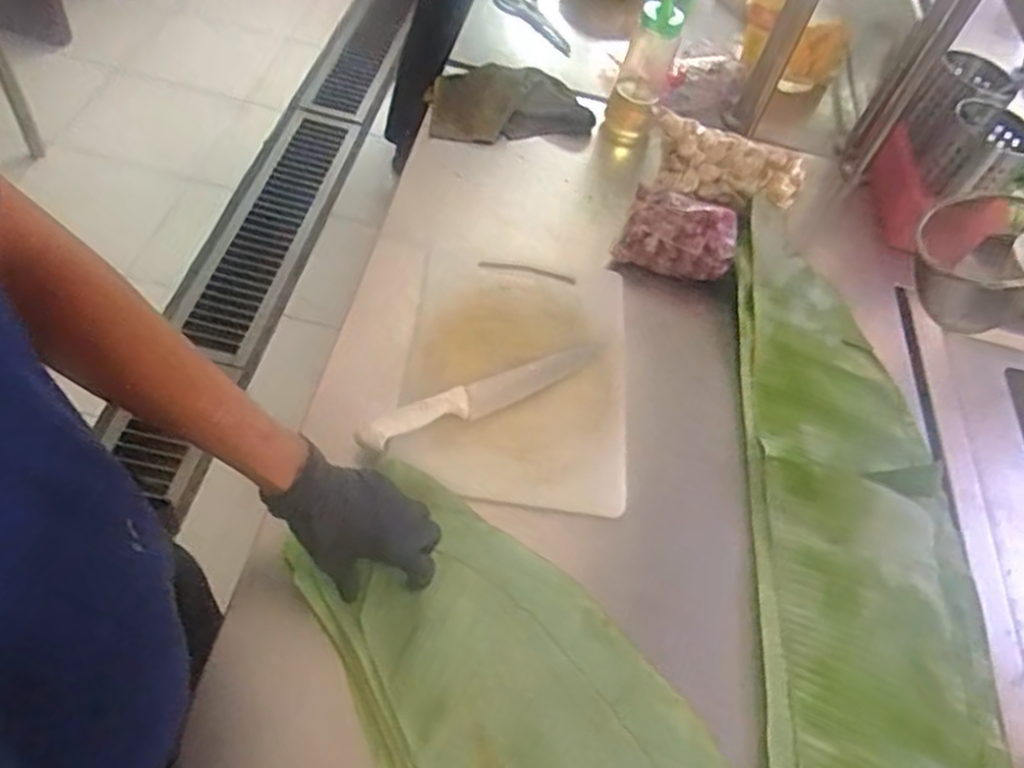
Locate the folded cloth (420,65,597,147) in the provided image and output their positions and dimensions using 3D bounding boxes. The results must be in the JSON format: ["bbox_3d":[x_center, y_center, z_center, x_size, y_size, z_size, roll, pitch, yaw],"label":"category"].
[{"bbox_3d":[-0.011,-0.421,1.086,0.241,0.047,0.150,-14,59,-21],"label":"folded cloth"}]

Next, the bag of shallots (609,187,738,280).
[{"bbox_3d":[0.218,-0.196,0.945,0.145,0.069,0.120,23,53,6],"label":"bag of shallots"}]

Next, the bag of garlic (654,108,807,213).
[{"bbox_3d":[0.288,-0.296,0.998,0.214,0.065,0.105,24,53,5],"label":"bag of garlic"}]

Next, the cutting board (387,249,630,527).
[{"bbox_3d":[0.006,-0.024,0.819,0.239,0.020,0.341,10,54,-7],"label":"cutting board"}]

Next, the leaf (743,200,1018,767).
[{"bbox_3d":[0.353,0.194,0.720,0.240,0.038,0.885,14,54,-6],"label":"leaf"}]

